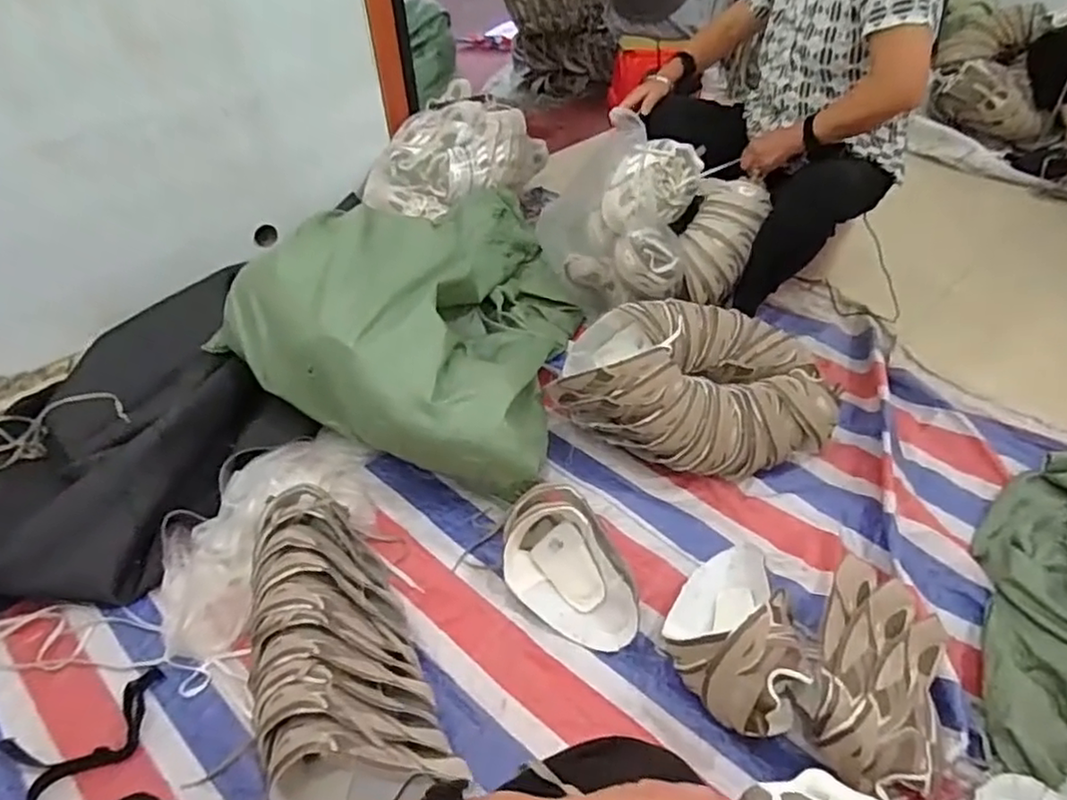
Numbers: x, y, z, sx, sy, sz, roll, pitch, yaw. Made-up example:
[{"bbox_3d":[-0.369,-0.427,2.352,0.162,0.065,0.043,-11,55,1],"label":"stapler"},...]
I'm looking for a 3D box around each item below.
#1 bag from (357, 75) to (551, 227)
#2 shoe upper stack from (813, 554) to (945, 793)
[{"bbox_3d":[-0.207,-0.646,1.758,0.345,0.290,0.464,17,46,20],"label":"bag"},{"bbox_3d":[0.437,0.370,0.823,0.154,0.148,0.267,16,45,18],"label":"shoe upper stack"}]

